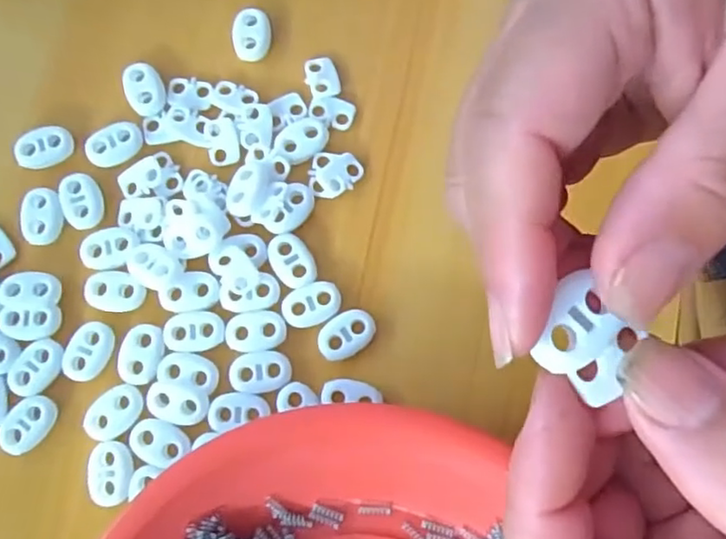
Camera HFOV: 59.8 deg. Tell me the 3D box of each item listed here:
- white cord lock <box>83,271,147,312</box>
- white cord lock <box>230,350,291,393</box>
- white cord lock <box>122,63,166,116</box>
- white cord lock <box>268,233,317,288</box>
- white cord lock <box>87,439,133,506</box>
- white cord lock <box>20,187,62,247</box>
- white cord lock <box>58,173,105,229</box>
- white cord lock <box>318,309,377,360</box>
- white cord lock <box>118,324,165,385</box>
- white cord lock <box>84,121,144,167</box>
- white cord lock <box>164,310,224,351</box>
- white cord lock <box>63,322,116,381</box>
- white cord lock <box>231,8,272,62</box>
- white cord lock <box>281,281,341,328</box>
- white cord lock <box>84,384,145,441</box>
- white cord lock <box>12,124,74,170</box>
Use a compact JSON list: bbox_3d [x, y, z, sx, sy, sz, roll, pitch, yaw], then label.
[{"bbox_3d":[-0.094,0.008,0.237,0.023,0.004,0.015,2,77,1],"label":"white cord lock"},{"bbox_3d":[-0.038,0.037,0.230,0.022,0.004,0.015,-7,77,-2],"label":"white cord lock"},{"bbox_3d":[-0.088,-0.072,0.254,0.015,0.004,0.021,-26,78,-6],"label":"white cord lock"},{"bbox_3d":[-0.027,-0.004,0.239,0.014,0.004,0.022,-29,79,-6],"label":"white cord lock"},{"bbox_3d":[-0.091,0.072,0.225,0.016,0.004,0.022,-11,77,-2],"label":"white cord lock"},{"bbox_3d":[-0.124,-0.021,0.244,0.016,0.004,0.022,-7,77,-1],"label":"white cord lock"},{"bbox_3d":[-0.109,-0.027,0.244,0.015,0.004,0.022,-23,78,-5],"label":"white cord lock"},{"bbox_3d":[-0.006,0.024,0.236,0.022,0.004,0.015,-31,79,-7],"label":"white cord lock"},{"bbox_3d":[-0.082,0.031,0.231,0.016,0.004,0.021,1,77,0],"label":"white cord lock"},{"bbox_3d":[-0.098,-0.050,0.249,0.022,0.004,0.015,-25,78,-5],"label":"white cord lock"},{"bbox_3d":[-0.063,0.022,0.233,0.022,0.004,0.015,0,77,0],"label":"white cord lock"},{"bbox_3d":[-0.102,0.030,0.232,0.016,0.004,0.022,22,78,5],"label":"white cord lock"},{"bbox_3d":[-0.046,-0.096,0.259,0.016,0.006,0.020,-10,77,-2],"label":"white cord lock"},{"bbox_3d":[-0.019,0.013,0.235,0.022,0.004,0.015,-24,78,-5],"label":"white cord lock"},{"bbox_3d":[-0.091,0.051,0.228,0.023,0.004,0.015,-37,79,-8],"label":"white cord lock"},{"bbox_3d":[-0.127,-0.049,0.248,0.022,0.004,0.015,-23,78,-5],"label":"white cord lock"}]

